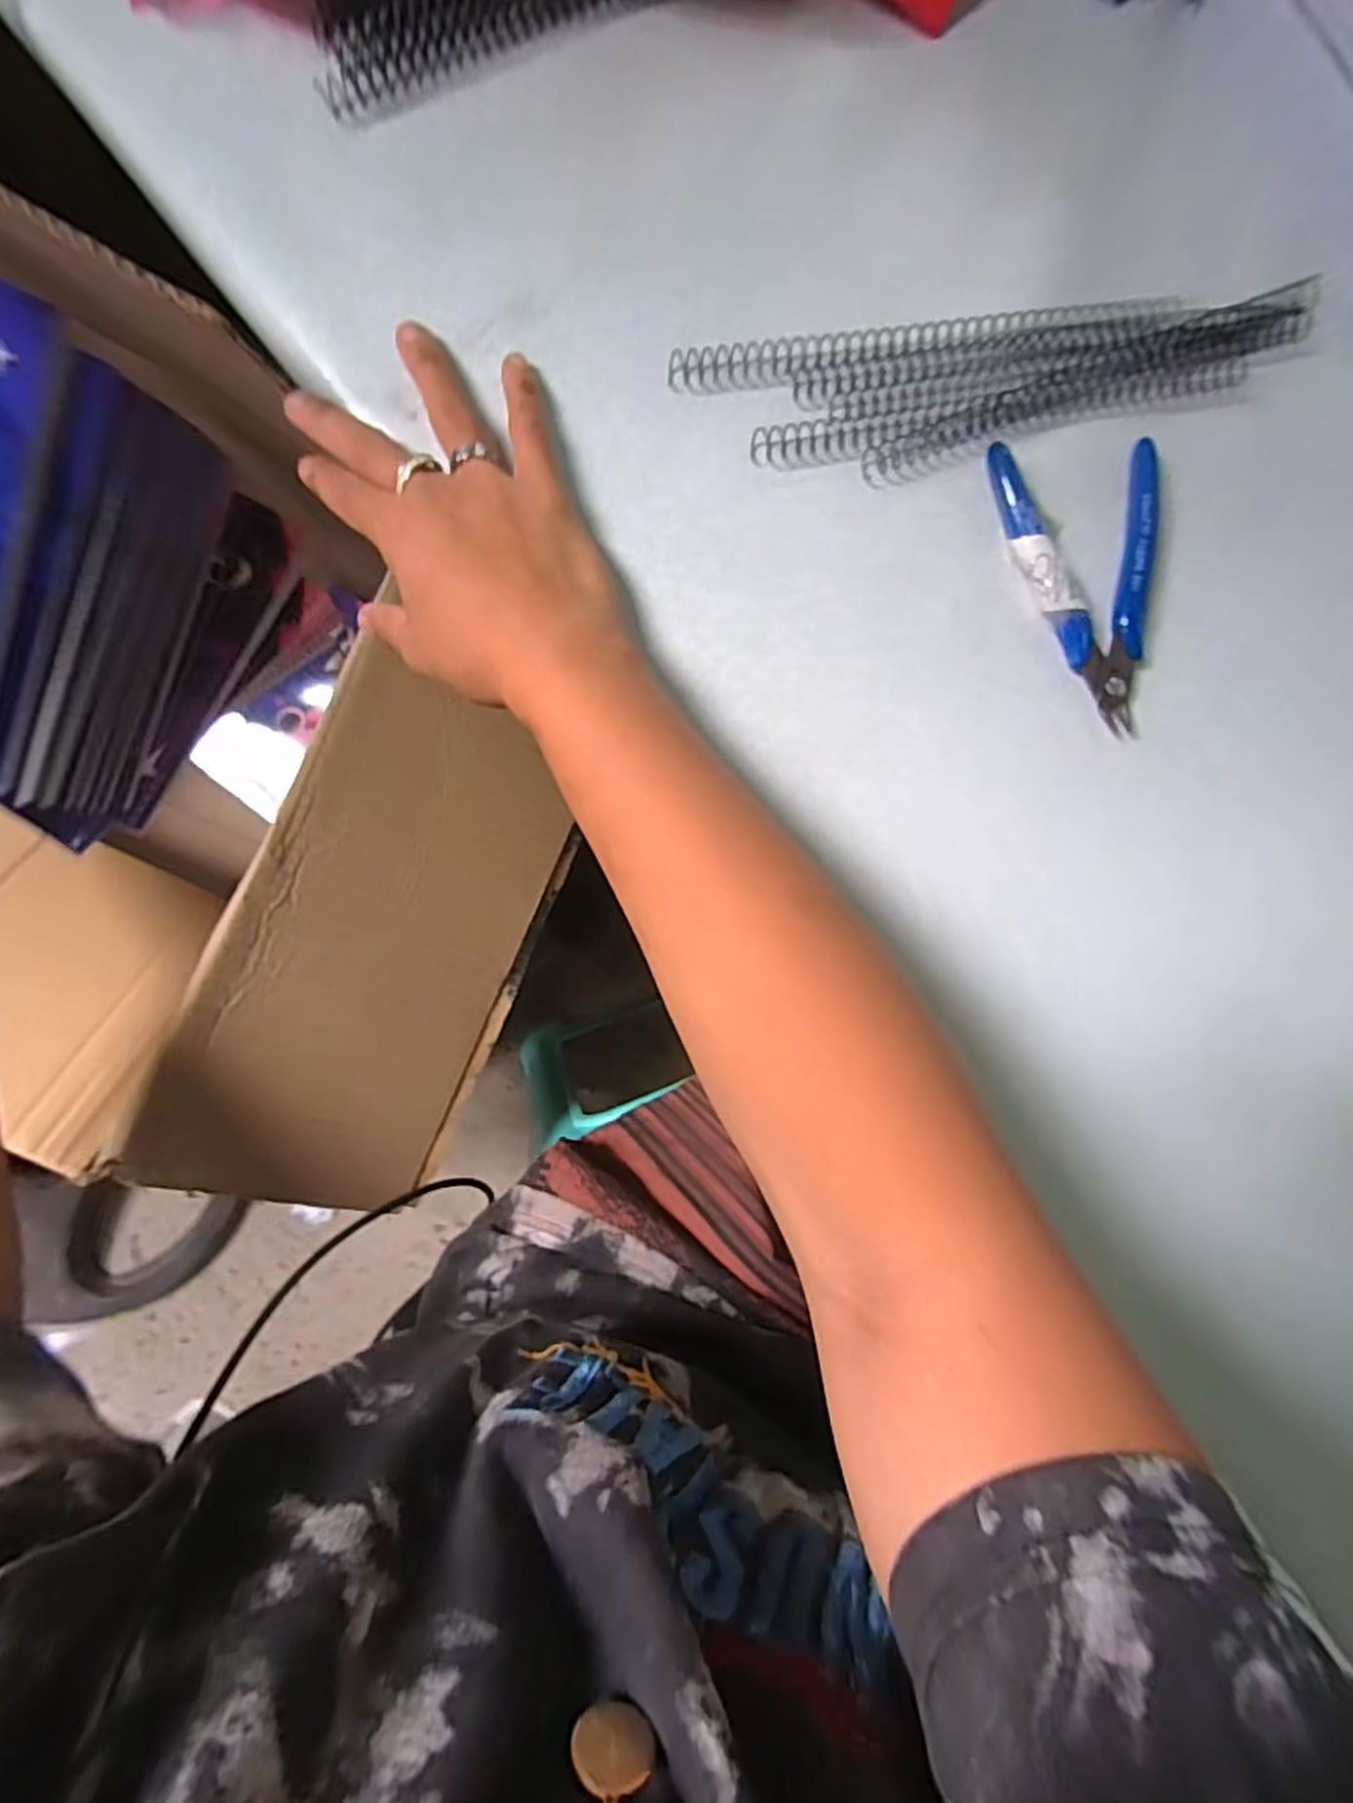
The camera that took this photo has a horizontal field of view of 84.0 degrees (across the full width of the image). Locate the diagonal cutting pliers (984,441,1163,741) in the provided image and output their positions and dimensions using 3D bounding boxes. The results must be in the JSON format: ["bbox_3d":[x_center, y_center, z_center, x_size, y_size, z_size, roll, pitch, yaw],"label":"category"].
[{"bbox_3d":[0.172,-0.129,0.308,0.067,0.012,0.118,-10,90,-4],"label":"diagonal cutting pliers"}]

